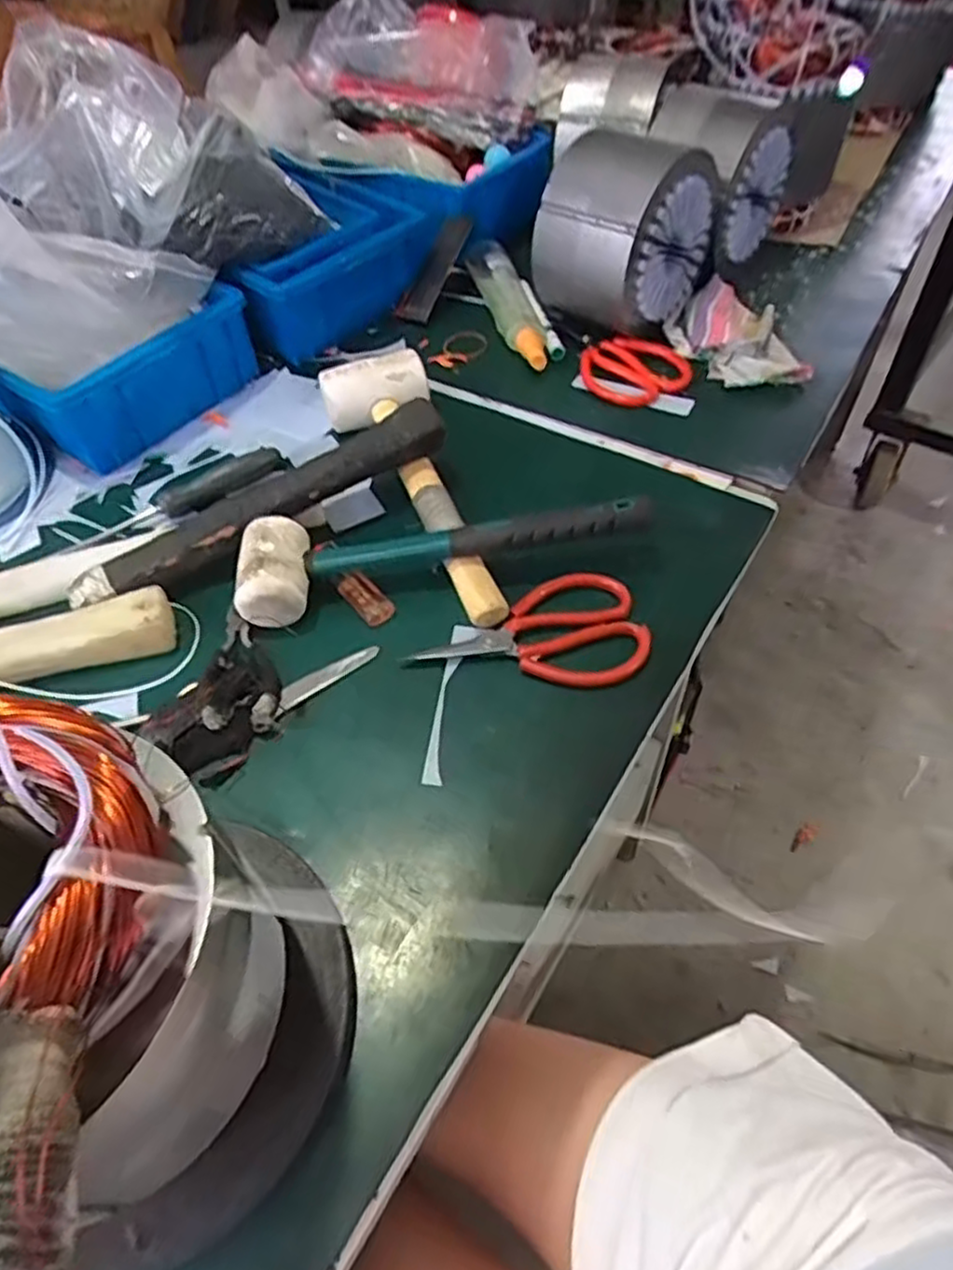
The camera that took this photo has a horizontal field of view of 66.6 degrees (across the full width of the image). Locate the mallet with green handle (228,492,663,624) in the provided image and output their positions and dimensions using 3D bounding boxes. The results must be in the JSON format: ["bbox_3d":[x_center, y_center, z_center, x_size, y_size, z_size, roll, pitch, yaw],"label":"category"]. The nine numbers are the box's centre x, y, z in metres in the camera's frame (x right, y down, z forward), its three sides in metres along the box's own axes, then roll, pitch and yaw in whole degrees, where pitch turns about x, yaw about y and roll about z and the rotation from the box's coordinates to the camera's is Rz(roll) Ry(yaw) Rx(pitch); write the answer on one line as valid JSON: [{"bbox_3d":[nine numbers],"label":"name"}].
[{"bbox_3d":[-0.024,-0.064,0.510,0.284,0.047,0.076,-8,51,-4],"label":"mallet with green handle"}]

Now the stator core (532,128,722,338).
[{"bbox_3d":[0.137,-0.369,0.679,0.116,0.158,0.161,33,60,26],"label":"stator core"}]

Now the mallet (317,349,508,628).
[{"bbox_3d":[-0.044,-0.124,0.558,0.087,0.055,0.283,-19,53,-12],"label":"mallet"}]

